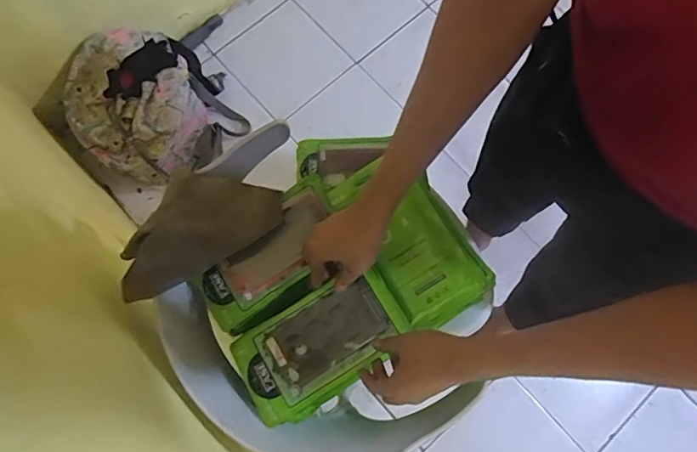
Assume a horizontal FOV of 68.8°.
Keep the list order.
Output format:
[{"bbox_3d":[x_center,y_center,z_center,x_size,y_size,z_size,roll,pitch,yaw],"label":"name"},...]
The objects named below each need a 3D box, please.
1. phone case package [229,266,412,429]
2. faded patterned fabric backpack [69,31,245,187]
[{"bbox_3d":[-0.034,0.148,0.631,0.211,0.025,0.121,-32,77,3],"label":"phone case package"},{"bbox_3d":[-0.509,-0.310,1.329,0.387,0.238,0.324,-31,79,-9],"label":"faded patterned fabric backpack"}]

